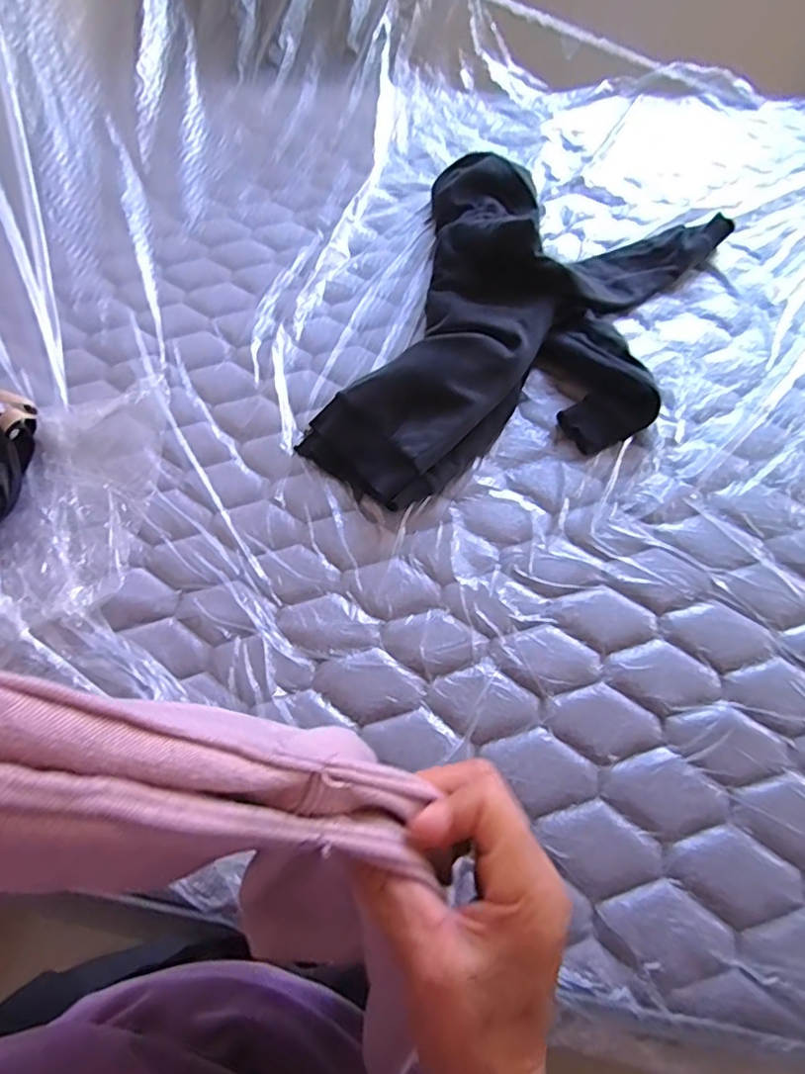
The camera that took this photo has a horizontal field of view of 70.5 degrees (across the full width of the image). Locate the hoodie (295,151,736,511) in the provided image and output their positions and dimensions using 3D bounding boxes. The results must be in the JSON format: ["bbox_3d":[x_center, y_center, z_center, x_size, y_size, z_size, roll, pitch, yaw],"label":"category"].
[{"bbox_3d":[0.200,-0.381,0.965,0.531,0.114,0.763,21,65,13],"label":"hoodie"}]

